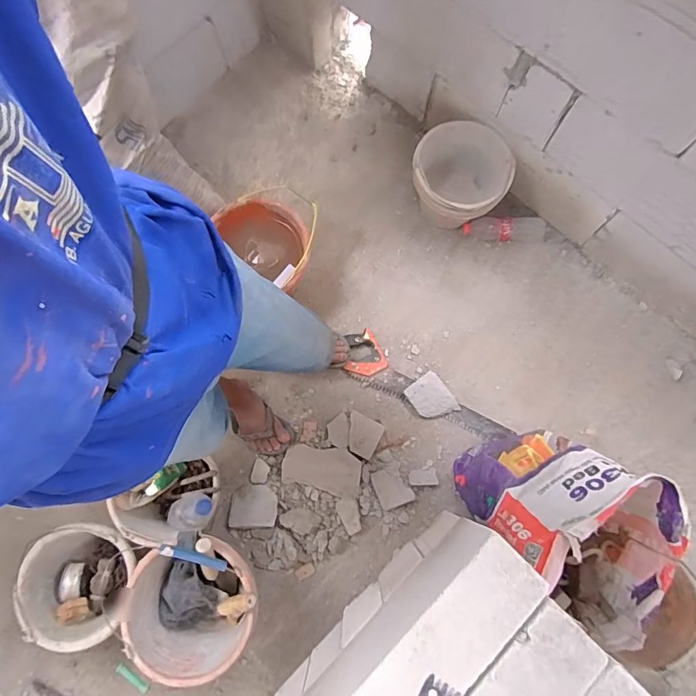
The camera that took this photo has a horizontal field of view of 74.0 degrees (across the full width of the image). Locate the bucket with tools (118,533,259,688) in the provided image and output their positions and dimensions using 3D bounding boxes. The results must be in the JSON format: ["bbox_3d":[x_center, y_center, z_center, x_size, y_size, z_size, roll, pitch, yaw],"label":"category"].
[{"bbox_3d":[-0.338,0.557,1.022,0.276,0.229,0.273,0,76,1],"label":"bucket with tools"}]

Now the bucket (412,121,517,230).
[{"bbox_3d":[0.305,-0.460,1.294,0.249,0.223,0.268,0,76,1],"label":"bucket"}]

